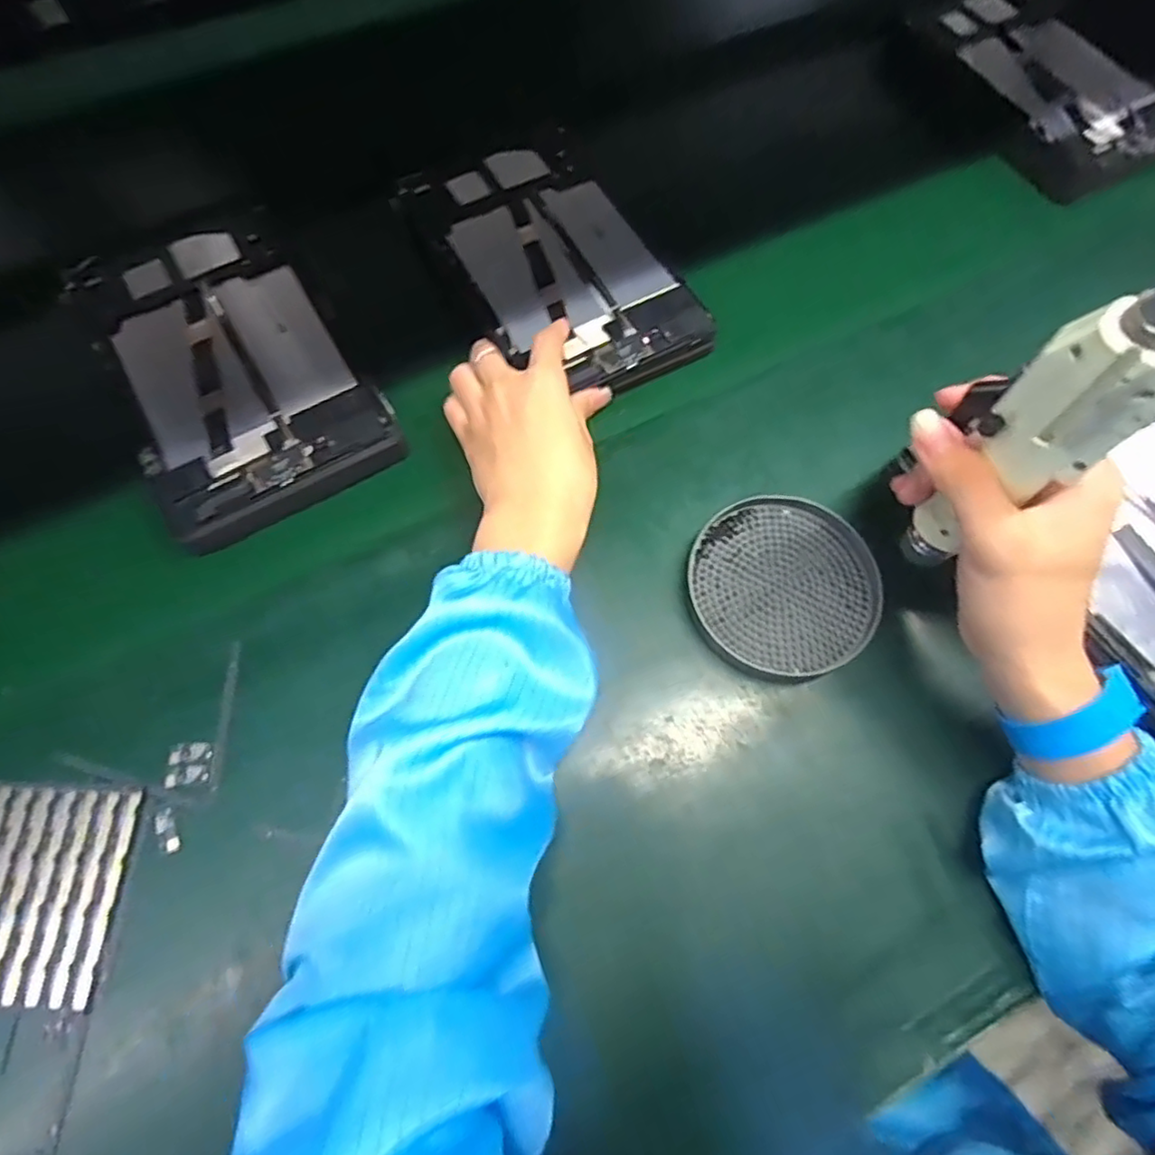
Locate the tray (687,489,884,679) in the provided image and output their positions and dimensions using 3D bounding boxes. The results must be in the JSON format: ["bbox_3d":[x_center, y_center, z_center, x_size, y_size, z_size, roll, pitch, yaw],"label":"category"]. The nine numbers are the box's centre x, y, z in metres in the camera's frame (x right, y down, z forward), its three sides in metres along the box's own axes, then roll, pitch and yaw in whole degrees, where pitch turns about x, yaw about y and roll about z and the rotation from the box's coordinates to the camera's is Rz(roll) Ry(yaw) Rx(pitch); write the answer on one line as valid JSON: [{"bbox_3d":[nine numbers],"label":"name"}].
[{"bbox_3d":[0.129,0.004,0.396,0.110,0.018,0.113,0,70,-1],"label":"tray"}]

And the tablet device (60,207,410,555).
[{"bbox_3d":[-0.245,-0.153,0.443,0.154,0.018,0.257,-29,72,-11],"label":"tablet device"}]

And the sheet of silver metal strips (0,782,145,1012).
[{"bbox_3d":[-0.294,0.168,0.337,0.096,0.006,0.105,3,70,1],"label":"sheet of silver metal strips"}]

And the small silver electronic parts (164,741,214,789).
[{"bbox_3d":[-0.223,0.106,0.360,0.024,0.004,0.023,-7,70,-3],"label":"small silver electronic parts"}]

